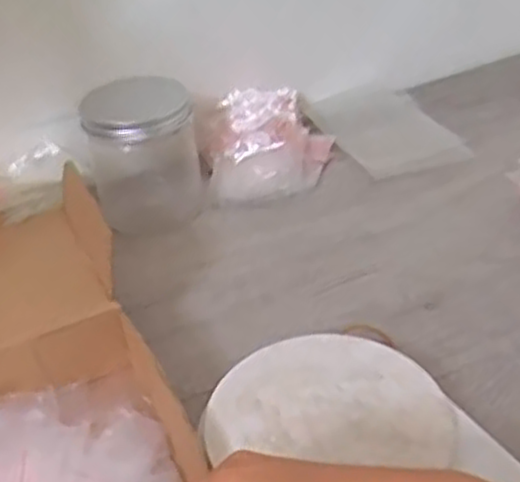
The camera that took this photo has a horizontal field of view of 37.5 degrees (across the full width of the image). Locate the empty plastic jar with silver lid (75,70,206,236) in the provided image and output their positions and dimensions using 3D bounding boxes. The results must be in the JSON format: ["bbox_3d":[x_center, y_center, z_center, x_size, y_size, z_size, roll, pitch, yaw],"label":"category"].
[{"bbox_3d":[-0.095,-0.066,0.640,0.090,0.092,0.079,-11,36,-8],"label":"empty plastic jar with silver lid"}]

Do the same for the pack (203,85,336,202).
[{"bbox_3d":[0.007,-0.093,0.701,0.116,0.054,0.137,-2,36,4],"label":"pack"}]

